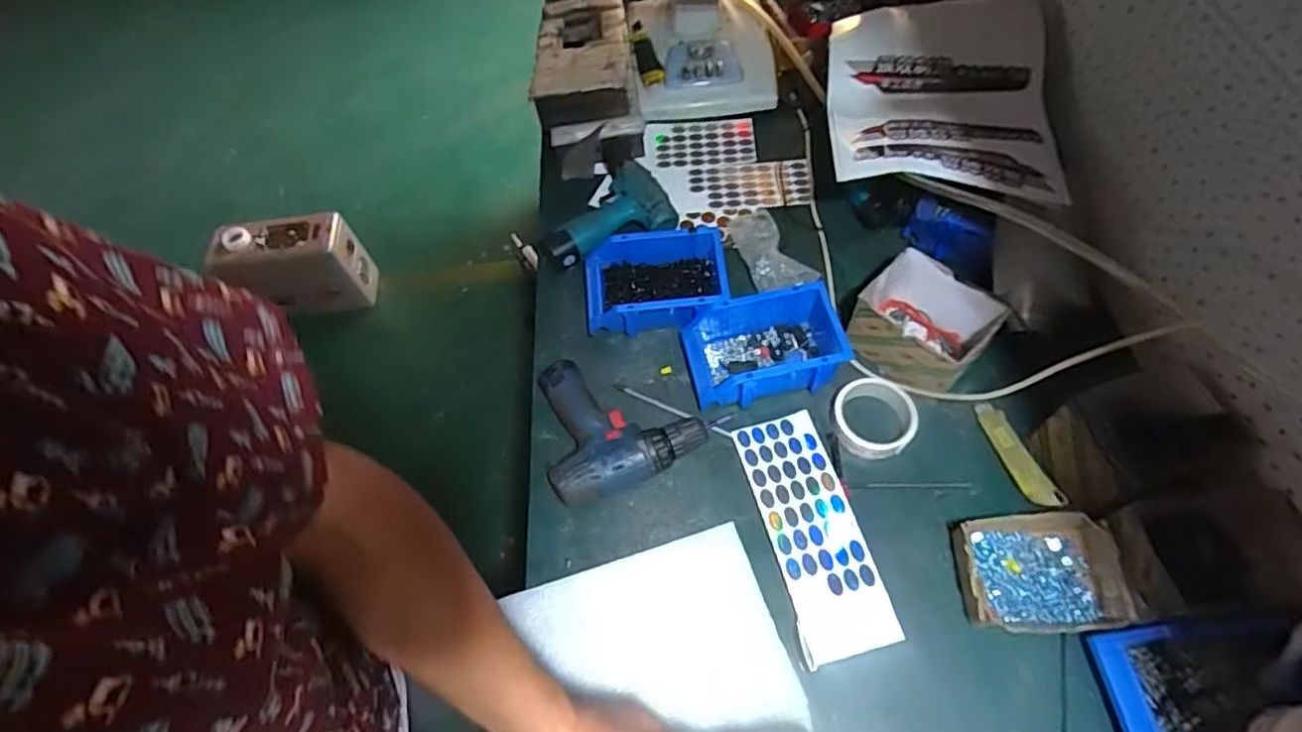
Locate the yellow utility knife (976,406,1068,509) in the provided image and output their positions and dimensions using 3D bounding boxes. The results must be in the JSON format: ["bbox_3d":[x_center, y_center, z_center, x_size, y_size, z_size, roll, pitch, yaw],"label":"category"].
[{"bbox_3d":[0.410,0.099,0.702,0.032,0.014,0.130,-18,60,-7],"label":"yellow utility knife"}]

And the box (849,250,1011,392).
[{"bbox_3d":[0.323,-0.045,0.752,0.145,0.088,0.119,32,66,20],"label":"box"}]

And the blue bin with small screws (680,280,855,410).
[{"bbox_3d":[0.141,-0.022,0.772,0.188,0.076,0.116,-12,60,-3],"label":"blue bin with small screws"}]

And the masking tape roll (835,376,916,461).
[{"bbox_3d":[0.262,0.060,0.729,0.091,0.035,0.087,-2,60,3],"label":"masking tape roll"}]

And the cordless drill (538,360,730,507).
[{"bbox_3d":[-0.024,0.065,0.756,0.206,0.054,0.176,-11,60,-3],"label":"cordless drill"}]

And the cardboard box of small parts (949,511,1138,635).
[{"bbox_3d":[0.381,0.206,0.623,0.149,0.051,0.110,0,60,4],"label":"cardboard box of small parts"}]

